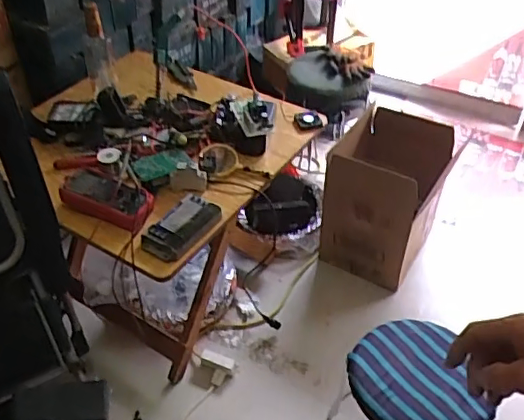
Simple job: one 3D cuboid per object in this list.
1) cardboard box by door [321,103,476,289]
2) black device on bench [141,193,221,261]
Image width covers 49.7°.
[{"bbox_3d":[0.390,-0.067,1.784,0.296,0.415,0.441,20,45,21],"label":"cardboard box by door"},{"bbox_3d":[-0.159,0.027,1.119,0.092,0.050,0.165,23,46,23],"label":"black device on bench"}]

